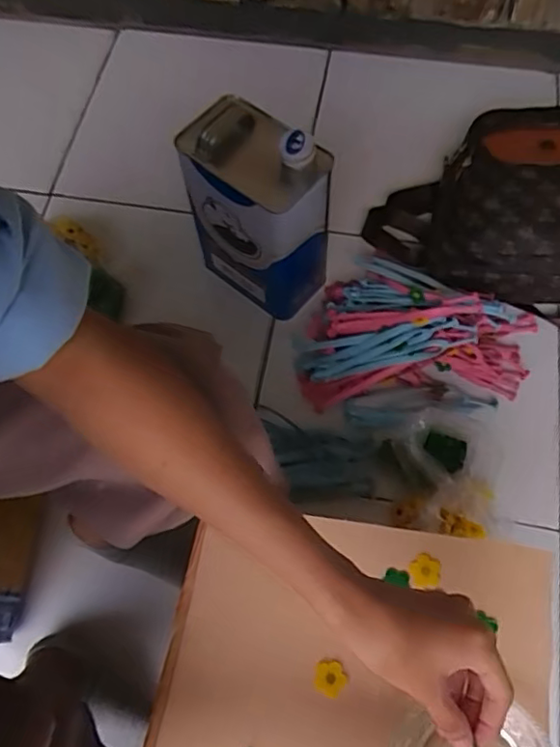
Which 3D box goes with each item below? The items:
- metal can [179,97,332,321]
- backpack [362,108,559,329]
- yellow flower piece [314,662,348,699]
[{"bbox_3d":[-0.026,-0.203,0.750,0.169,0.248,0.106,37,73,16],"label":"metal can"},{"bbox_3d":[0.326,-0.236,0.810,0.381,0.155,0.264,14,68,8],"label":"backpack"},{"bbox_3d":[0.037,0.228,0.436,0.023,0.004,0.023,-1,67,1],"label":"yellow flower piece"}]

